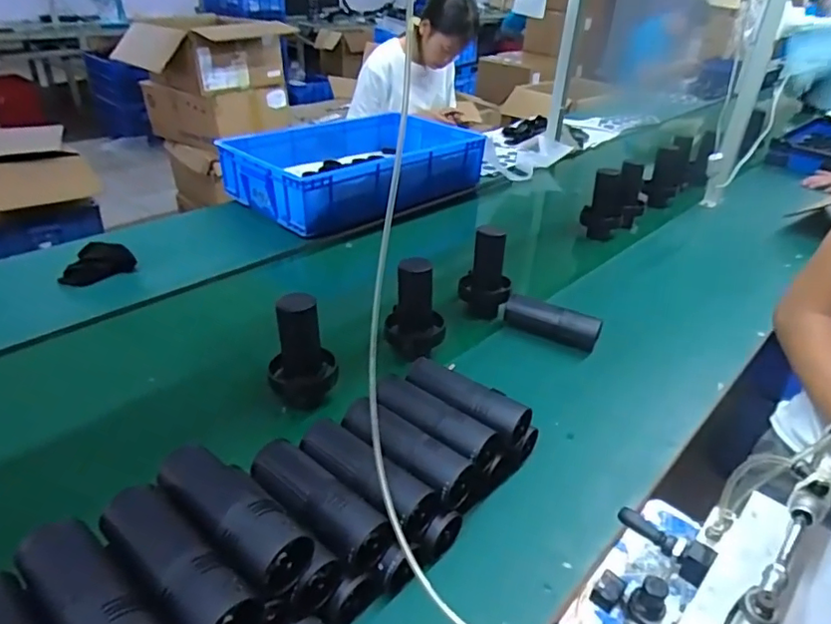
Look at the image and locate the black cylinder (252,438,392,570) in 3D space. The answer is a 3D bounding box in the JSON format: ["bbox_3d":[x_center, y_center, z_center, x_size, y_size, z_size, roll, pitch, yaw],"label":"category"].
[{"bbox_3d":[-0.101,0.194,0.571,0.158,0.042,0.053,26,39,32],"label":"black cylinder"}]

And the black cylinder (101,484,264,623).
[{"bbox_3d":[-0.194,0.200,0.447,0.168,0.045,0.053,26,39,32],"label":"black cylinder"}]

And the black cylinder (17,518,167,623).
[{"bbox_3d":[-0.240,0.215,0.412,0.163,0.046,0.055,25,38,31],"label":"black cylinder"}]

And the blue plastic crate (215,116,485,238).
[{"bbox_3d":[-0.153,-0.407,1.554,0.665,0.144,0.399,-26,42,-38],"label":"blue plastic crate"}]

